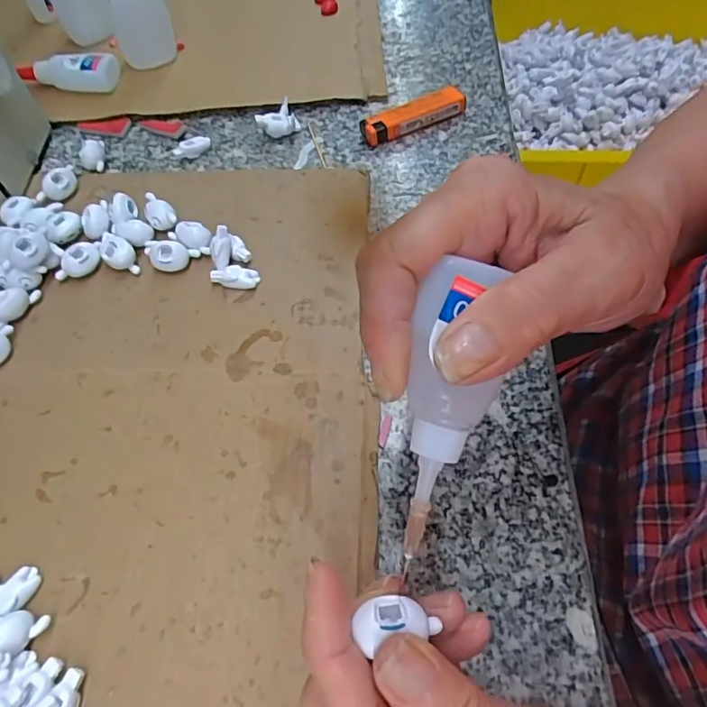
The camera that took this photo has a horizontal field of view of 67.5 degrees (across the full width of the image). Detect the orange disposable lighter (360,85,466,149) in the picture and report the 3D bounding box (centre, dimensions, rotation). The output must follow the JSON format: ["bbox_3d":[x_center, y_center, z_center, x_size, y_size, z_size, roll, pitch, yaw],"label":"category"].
[{"bbox_3d":[0.045,-0.178,0.398,0.081,0.015,0.022,-25,61,-11],"label":"orange disposable lighter"}]

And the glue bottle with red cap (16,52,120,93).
[{"bbox_3d":[-0.233,-0.227,0.431,0.079,0.027,0.022,0,60,4],"label":"glue bottle with red cap"}]

